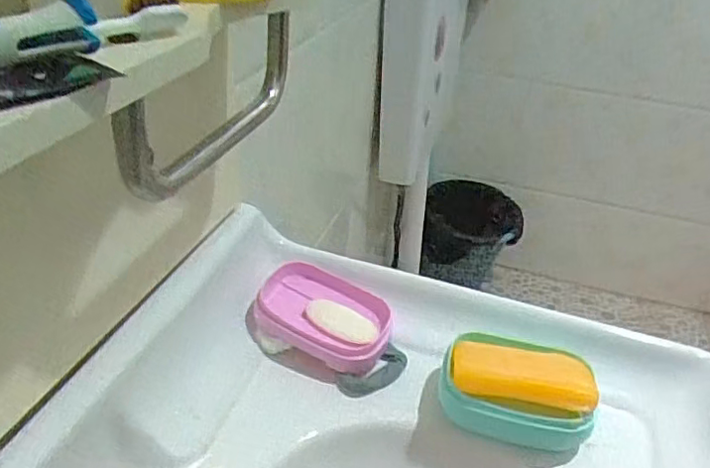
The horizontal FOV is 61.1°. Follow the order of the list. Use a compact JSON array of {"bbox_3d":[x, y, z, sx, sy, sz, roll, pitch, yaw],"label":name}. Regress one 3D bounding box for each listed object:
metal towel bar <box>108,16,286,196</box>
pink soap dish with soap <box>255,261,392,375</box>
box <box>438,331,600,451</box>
[{"bbox_3d":[-0.085,-0.079,0.368,0.022,0.072,0.177,14,35,15],"label":"metal towel bar"},{"bbox_3d":[-0.028,0.073,0.538,0.120,0.037,0.084,15,35,16],"label":"pink soap dish with soap"},{"bbox_3d":[0.128,0.124,0.486,0.116,0.055,0.080,9,34,8],"label":"box"}]

